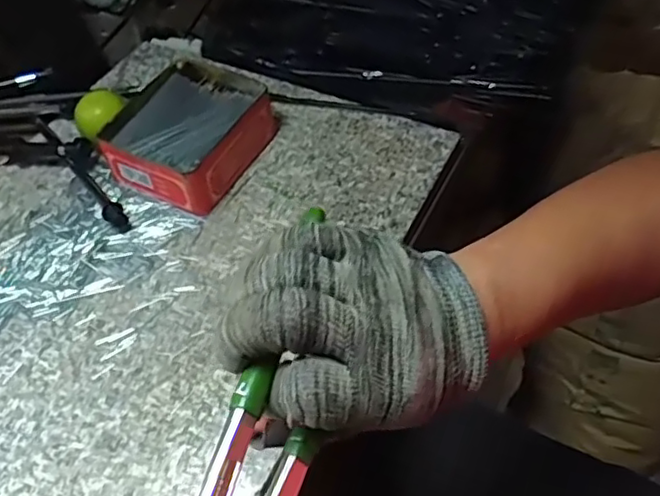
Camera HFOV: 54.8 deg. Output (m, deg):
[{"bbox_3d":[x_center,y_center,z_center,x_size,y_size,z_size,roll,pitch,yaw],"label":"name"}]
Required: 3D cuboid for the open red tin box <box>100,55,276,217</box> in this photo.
[{"bbox_3d":[-0.116,-0.097,0.536,0.104,0.045,0.128,20,55,18],"label":"open red tin box"}]

